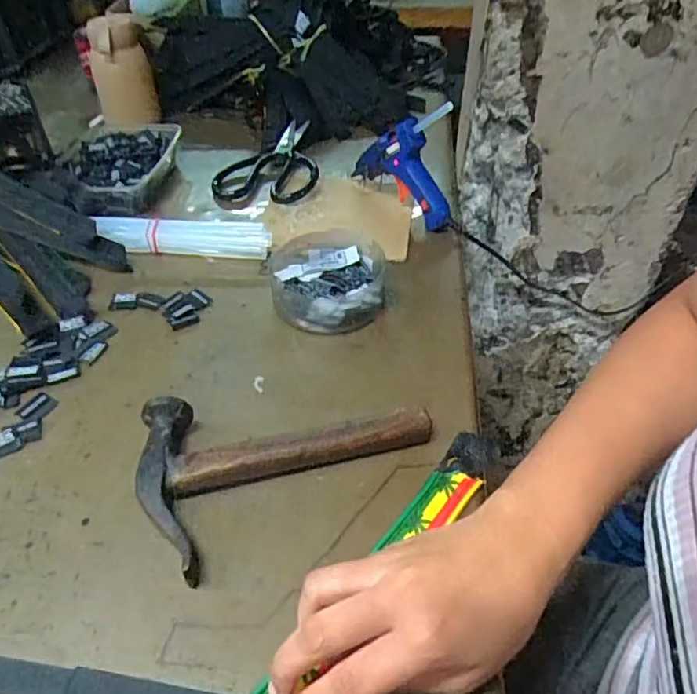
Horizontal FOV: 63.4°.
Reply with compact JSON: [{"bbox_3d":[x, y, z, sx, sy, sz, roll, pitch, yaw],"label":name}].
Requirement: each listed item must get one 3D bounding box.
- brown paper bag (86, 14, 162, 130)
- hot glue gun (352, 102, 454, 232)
[{"bbox_3d":[-0.318,-0.381,0.790,0.081,0.141,0.068,-25,47,-25],"label":"brown paper bag"},{"bbox_3d":[0.056,-0.196,0.576,0.026,0.116,0.138,-22,46,-23],"label":"hot glue gun"}]

